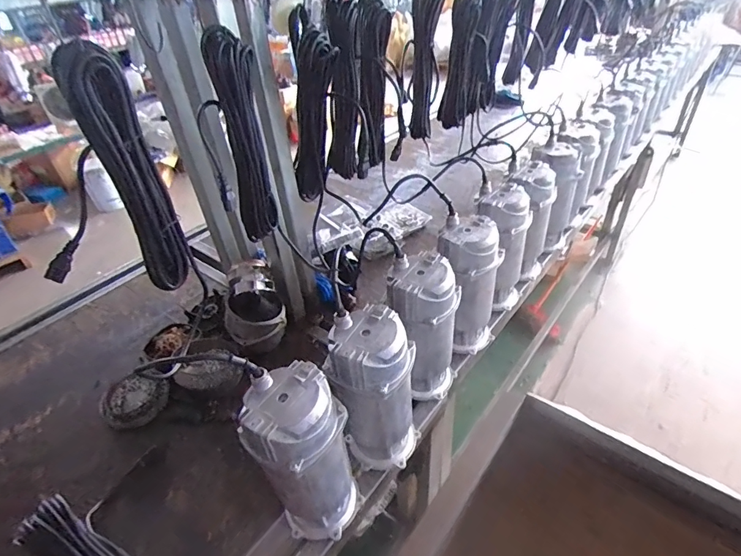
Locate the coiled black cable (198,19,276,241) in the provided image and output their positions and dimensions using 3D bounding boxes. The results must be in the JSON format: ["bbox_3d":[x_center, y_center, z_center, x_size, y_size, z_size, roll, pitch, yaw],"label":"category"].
[{"bbox_3d":[-0.223,-0.216,0.731,0.107,0.350,0.074,-14,39,-11],"label":"coiled black cable"}]

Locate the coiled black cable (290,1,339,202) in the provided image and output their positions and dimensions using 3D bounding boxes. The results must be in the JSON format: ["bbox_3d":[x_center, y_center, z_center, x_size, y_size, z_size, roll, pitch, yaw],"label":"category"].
[{"bbox_3d":[-0.112,-0.317,0.852,0.087,0.353,0.102,-32,45,-29],"label":"coiled black cable"}]

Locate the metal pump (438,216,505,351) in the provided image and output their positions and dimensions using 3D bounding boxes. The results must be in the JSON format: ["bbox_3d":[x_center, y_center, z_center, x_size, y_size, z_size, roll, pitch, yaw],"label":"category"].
[{"bbox_3d":[0.204,0.026,0.915,0.108,0.295,0.134,28,49,36],"label":"metal pump"}]

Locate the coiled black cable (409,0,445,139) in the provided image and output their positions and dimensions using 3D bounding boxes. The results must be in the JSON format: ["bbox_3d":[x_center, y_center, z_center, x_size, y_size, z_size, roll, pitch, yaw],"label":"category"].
[{"bbox_3d":[0.142,-0.533,1.085,0.085,0.347,0.059,-4,38,3],"label":"coiled black cable"}]

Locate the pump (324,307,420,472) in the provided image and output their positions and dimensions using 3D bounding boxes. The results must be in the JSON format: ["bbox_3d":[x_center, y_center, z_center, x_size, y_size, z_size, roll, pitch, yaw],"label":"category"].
[{"bbox_3d":[0.007,0.201,0.721,0.140,0.293,0.119,-5,38,1],"label":"pump"}]

